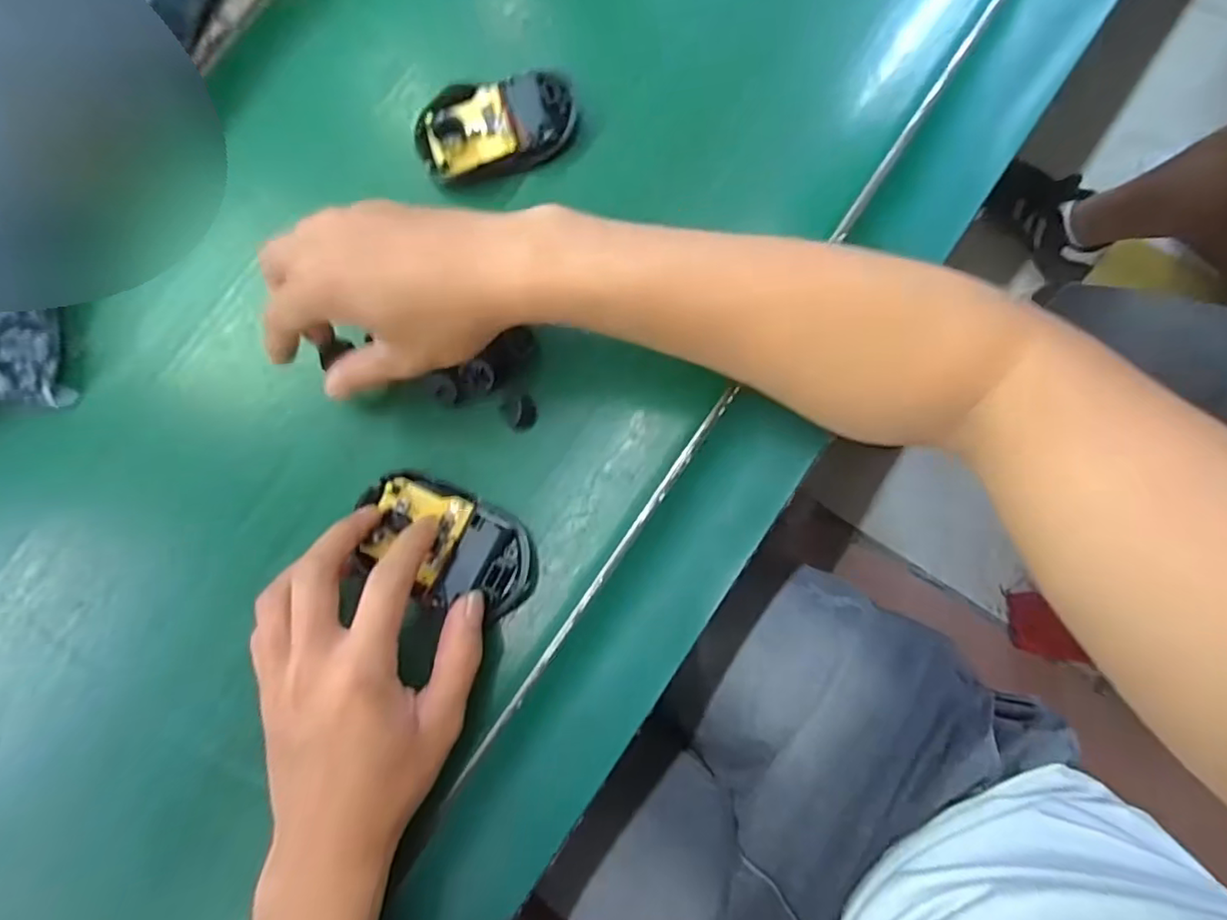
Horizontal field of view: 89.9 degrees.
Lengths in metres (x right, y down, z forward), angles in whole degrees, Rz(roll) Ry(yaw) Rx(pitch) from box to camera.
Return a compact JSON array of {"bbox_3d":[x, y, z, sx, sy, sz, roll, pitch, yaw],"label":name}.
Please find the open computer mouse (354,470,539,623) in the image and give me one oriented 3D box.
[{"bbox_3d":[-0.085,0.043,0.312,0.096,0.016,0.056,23,77,4],"label":"open computer mouse"}]

